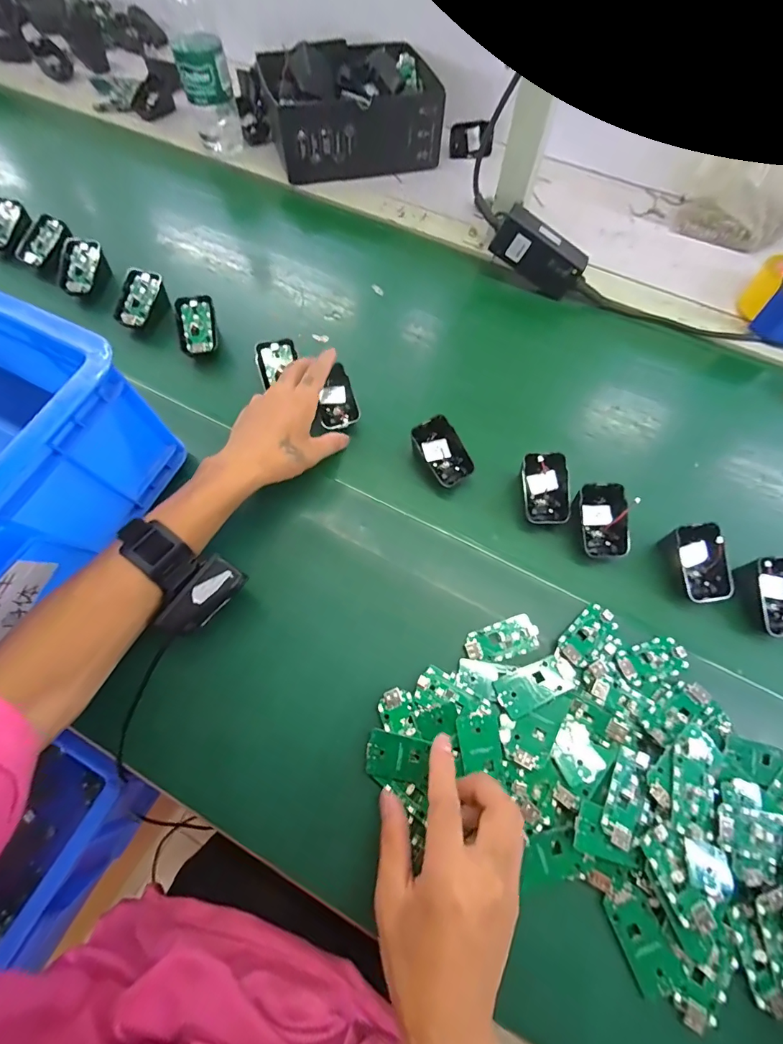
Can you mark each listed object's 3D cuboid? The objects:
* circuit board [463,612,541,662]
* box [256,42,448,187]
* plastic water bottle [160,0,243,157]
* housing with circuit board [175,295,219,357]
[{"bbox_3d":[0.097,0.105,0.371,0.063,0.008,0.032,-18,66,-8],"label":"circuit board"},{"bbox_3d":[-0.057,-0.625,0.642,0.238,0.092,0.187,-12,66,-5],"label":"box"},{"bbox_3d":[-0.266,-0.649,0.574,0.064,0.216,0.072,-18,66,-8],"label":"plastic water bottle"},{"bbox_3d":[-0.223,-0.226,0.488,0.041,0.016,0.067,-10,85,-5],"label":"housing with circuit board"}]

